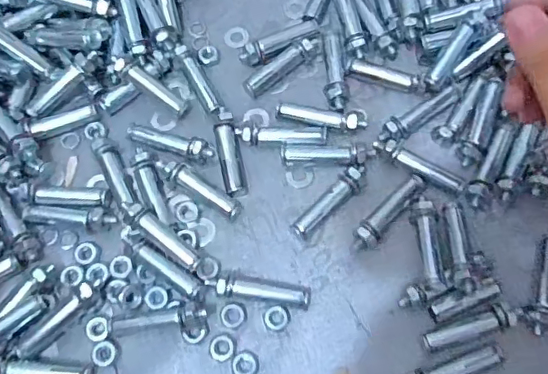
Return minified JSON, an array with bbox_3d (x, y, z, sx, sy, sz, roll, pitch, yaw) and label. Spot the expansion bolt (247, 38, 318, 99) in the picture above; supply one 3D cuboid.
[{"bbox_3d":[0.006,-0.076,0.351,0.053,0.012,0.012,-42,73,-12],"label":"expansion bolt"}]

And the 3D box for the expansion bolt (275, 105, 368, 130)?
[{"bbox_3d":[0.028,-0.043,0.337,0.054,0.010,0.010,12,70,7],"label":"expansion bolt"}]

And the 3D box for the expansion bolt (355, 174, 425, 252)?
[{"bbox_3d":[0.065,0.013,0.315,0.013,0.012,0.054,38,75,15],"label":"expansion bolt"}]

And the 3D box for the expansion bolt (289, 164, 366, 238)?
[{"bbox_3d":[0.032,0.009,0.320,0.054,0.013,0.013,-40,72,-12],"label":"expansion bolt"}]

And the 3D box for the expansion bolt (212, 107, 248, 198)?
[{"bbox_3d":[-0.027,-0.020,0.333,0.013,0.012,0.052,-13,69,-2],"label":"expansion bolt"}]

